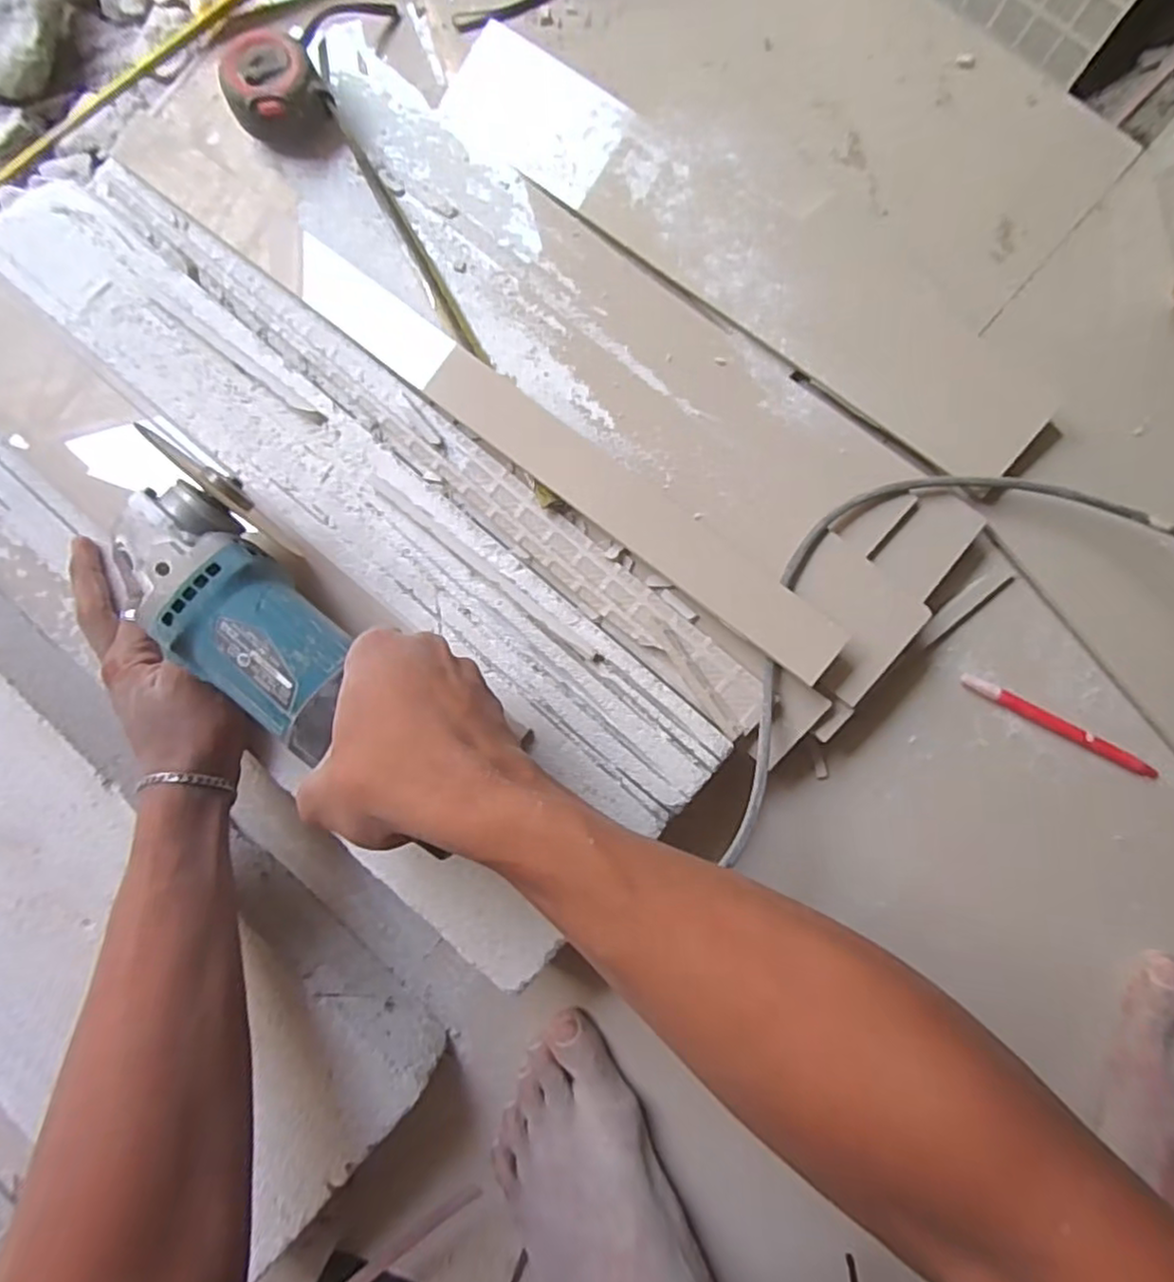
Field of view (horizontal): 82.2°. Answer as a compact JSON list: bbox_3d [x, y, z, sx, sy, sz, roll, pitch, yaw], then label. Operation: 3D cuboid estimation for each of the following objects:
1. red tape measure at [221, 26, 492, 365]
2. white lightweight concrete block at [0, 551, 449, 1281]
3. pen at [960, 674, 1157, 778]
[{"bbox_3d":[-0.155,-0.282,0.442,0.058,0.050,0.245,-32,85,4],"label":"red tape measure"},{"bbox_3d":[-0.373,0.145,0.467,0.589,0.088,0.216,39,92,6],"label":"white lightweight concrete block"},{"bbox_3d":[0.311,0.055,0.443,0.129,0.007,0.012,29,91,6],"label":"pen"}]

